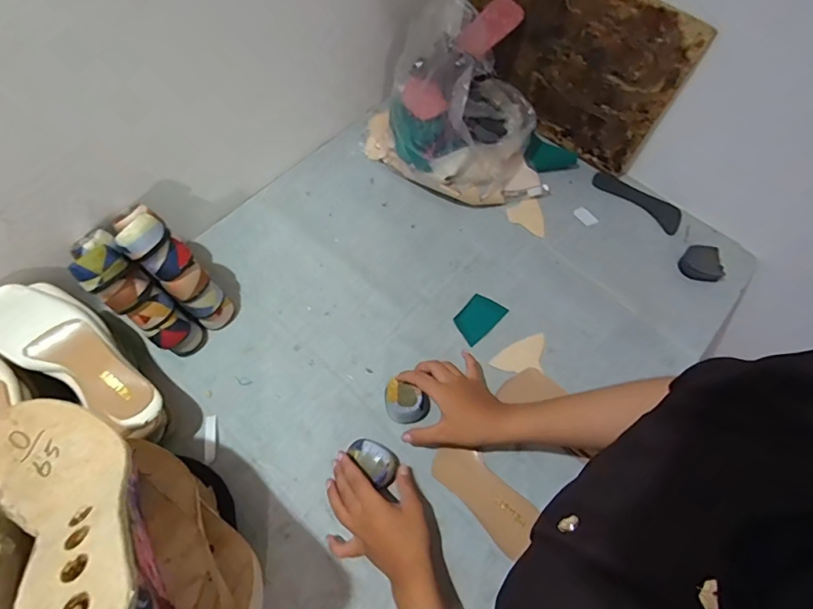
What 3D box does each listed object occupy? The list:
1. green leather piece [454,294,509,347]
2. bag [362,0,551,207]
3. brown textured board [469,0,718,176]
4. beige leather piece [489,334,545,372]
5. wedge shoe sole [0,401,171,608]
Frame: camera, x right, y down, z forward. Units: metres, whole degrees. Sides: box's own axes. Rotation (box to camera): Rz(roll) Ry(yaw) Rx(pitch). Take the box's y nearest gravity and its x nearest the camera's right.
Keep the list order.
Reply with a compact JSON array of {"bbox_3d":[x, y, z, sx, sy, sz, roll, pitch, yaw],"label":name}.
[{"bbox_3d":[0.107,0.020,0.676,0.051,0.004,0.079,44,72,9],"label":"green leather piece"},{"bbox_3d":[0.079,-0.299,0.710,0.254,0.214,0.243,-18,66,-9],"label":"bag"},{"bbox_3d":[0.241,-0.389,0.731,0.368,0.277,0.020,40,70,16],"label":"brown textured board"},{"bbox_3d":[0.159,0.070,0.645,0.075,0.011,0.053,-1,71,7],"label":"beige leather piece"},{"bbox_3d":[-0.227,0.154,0.323,0.251,0.088,0.083,23,62,43],"label":"wedge shoe sole"}]

